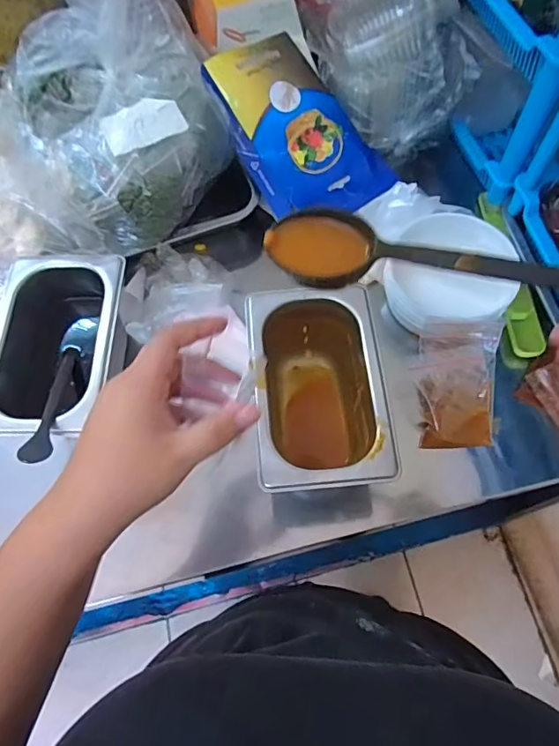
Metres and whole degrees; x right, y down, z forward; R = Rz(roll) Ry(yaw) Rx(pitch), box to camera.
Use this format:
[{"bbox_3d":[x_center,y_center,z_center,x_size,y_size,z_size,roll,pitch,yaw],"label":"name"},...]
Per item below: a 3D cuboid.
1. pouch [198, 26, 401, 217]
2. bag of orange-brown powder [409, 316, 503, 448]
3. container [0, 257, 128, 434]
[{"bbox_3d":[0.017,-0.265,0.561,0.127,0.051,0.209,-33,97,5],"label":"pouch"},{"bbox_3d":[0.172,0.010,0.484,0.073,0.021,0.123,7,85,0],"label":"bag of orange-brown powder"},{"bbox_3d":[-0.206,-0.022,0.477,0.105,0.071,0.180,3,68,4],"label":"container"}]

